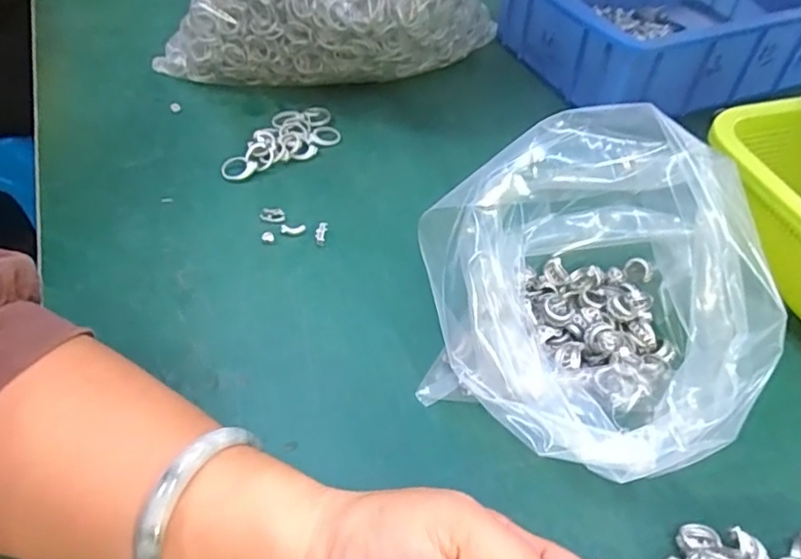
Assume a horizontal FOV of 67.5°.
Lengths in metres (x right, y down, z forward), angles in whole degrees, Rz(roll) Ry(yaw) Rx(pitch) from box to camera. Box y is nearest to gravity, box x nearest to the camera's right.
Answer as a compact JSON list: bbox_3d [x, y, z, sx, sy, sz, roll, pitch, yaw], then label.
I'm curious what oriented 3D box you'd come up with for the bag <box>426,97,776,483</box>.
[{"bbox_3d":[0.107,0.005,0.284,0.158,0.141,0.138,-28,55,-26],"label":"bag"}]

